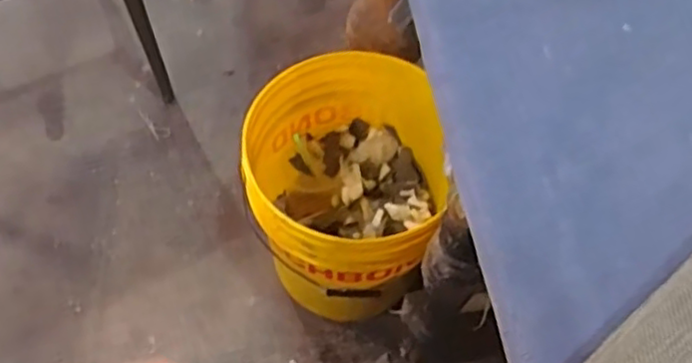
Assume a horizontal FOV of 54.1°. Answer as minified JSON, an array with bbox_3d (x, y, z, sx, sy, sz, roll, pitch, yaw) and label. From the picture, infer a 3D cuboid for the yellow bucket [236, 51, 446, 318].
[{"bbox_3d":[-0.007,0.017,1.079,0.276,0.309,0.325,3,60,0],"label":"yellow bucket"}]

